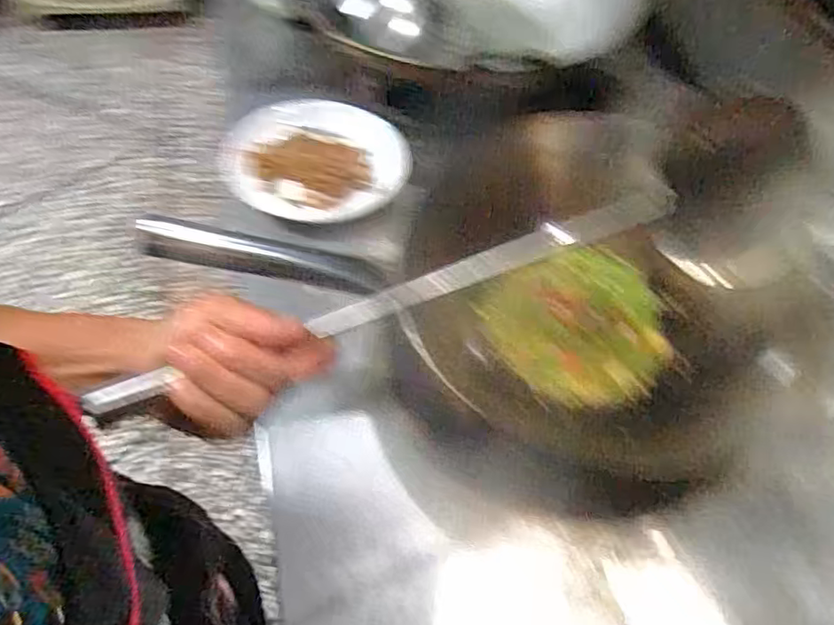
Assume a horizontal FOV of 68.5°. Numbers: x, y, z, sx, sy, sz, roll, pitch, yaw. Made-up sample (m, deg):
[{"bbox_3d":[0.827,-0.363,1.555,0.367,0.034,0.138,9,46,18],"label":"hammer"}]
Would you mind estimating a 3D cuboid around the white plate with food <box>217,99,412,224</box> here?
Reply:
[{"bbox_3d":[-0.113,-0.171,0.695,0.208,0.034,0.163,-12,57,-12],"label":"white plate with food"}]

